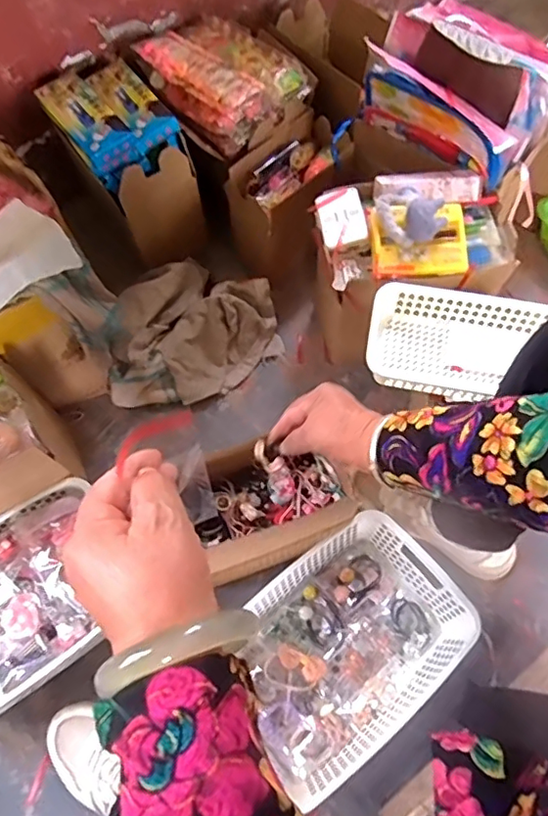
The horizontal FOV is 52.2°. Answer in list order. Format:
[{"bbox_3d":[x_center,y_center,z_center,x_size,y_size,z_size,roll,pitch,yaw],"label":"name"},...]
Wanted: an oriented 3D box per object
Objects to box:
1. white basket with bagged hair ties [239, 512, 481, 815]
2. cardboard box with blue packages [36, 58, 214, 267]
[{"bbox_3d":[0.084,0.282,0.665,0.269,0.093,0.189,-38,68,-17],"label":"white basket with bagged hair ties"},{"bbox_3d":[-0.231,-0.385,0.893,0.145,0.202,0.220,-35,67,-16],"label":"cardboard box with blue packages"}]

